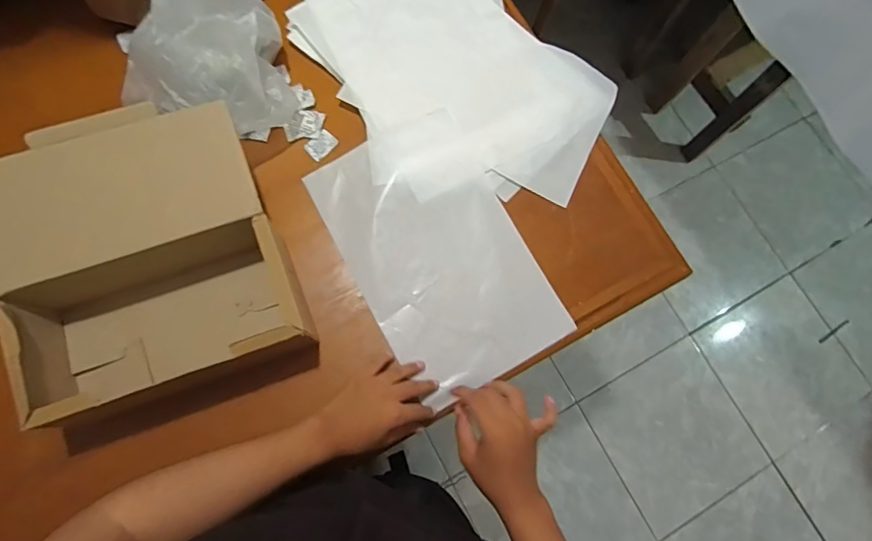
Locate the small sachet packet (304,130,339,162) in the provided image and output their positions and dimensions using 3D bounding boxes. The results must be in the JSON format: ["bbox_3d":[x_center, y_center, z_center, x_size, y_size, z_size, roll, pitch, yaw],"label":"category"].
[{"bbox_3d":[-0.155,-0.170,0.648,0.029,0.005,0.041,42,79,10],"label":"small sachet packet"}]

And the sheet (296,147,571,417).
[{"bbox_3d":[0.004,-0.021,0.609,0.212,0.010,0.331,-28,81,-8],"label":"sheet"}]

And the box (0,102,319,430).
[{"bbox_3d":[-0.321,-0.009,0.546,0.279,0.117,0.282,-19,81,-8],"label":"box"}]

